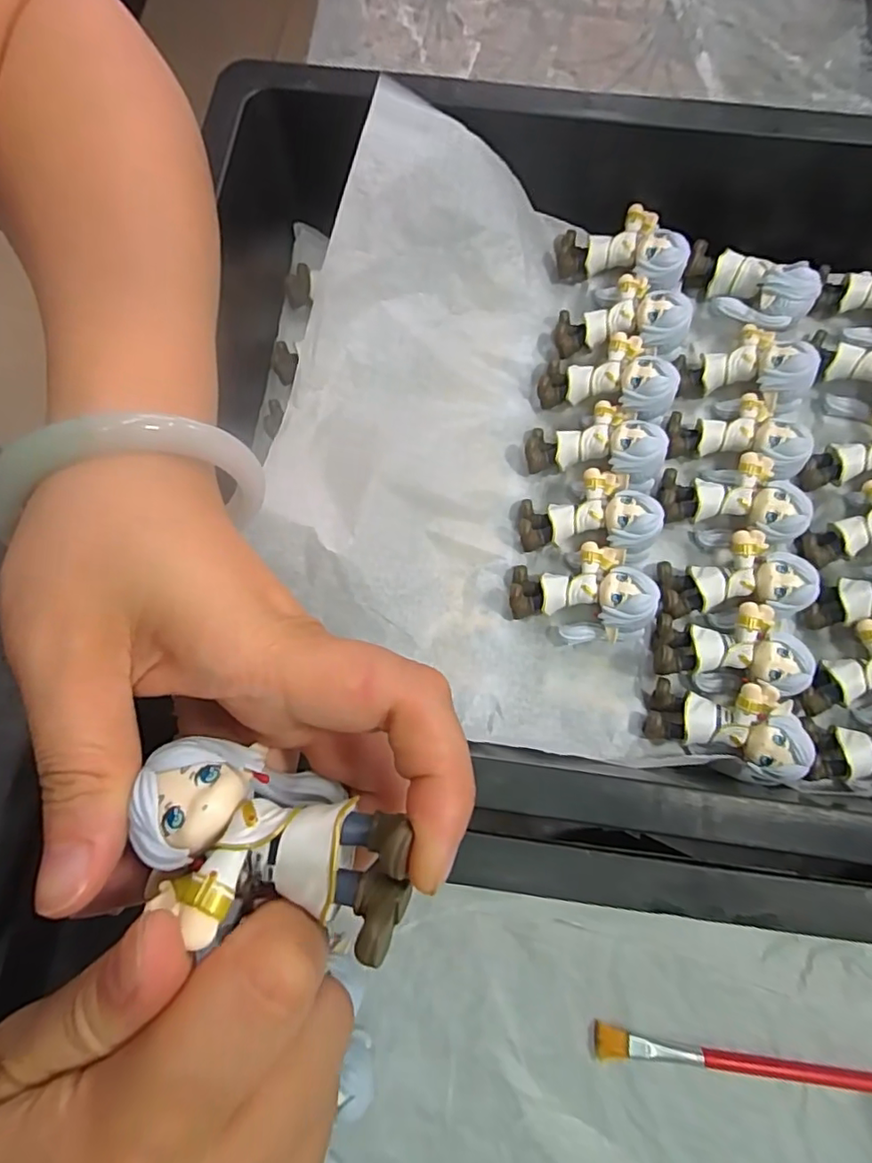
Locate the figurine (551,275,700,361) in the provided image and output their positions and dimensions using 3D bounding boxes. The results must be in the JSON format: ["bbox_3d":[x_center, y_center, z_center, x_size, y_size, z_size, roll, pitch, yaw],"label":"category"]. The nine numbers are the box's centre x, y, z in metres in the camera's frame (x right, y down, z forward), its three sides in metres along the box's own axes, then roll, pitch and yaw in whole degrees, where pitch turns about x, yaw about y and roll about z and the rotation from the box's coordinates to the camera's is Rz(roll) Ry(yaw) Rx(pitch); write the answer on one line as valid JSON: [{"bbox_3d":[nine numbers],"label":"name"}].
[{"bbox_3d":[0.092,-0.134,0.281,0.060,0.030,0.041,9,78,4],"label":"figurine"}]

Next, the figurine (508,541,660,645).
[{"bbox_3d":[0.063,0.006,0.253,0.059,0.026,0.041,-4,77,1],"label":"figurine"}]

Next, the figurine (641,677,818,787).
[{"bbox_3d":[0.122,0.059,0.238,0.057,0.028,0.035,24,79,7],"label":"figurine"}]

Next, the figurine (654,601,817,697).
[{"bbox_3d":[0.125,0.030,0.247,0.058,0.026,0.035,3,78,2],"label":"figurine"}]

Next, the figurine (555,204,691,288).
[{"bbox_3d":[0.094,-0.169,0.291,0.067,0.021,0.036,15,78,22],"label":"figurine"}]

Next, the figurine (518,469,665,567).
[{"bbox_3d":[0.070,-0.032,0.261,0.059,0.023,0.039,7,78,3],"label":"figurine"}]

